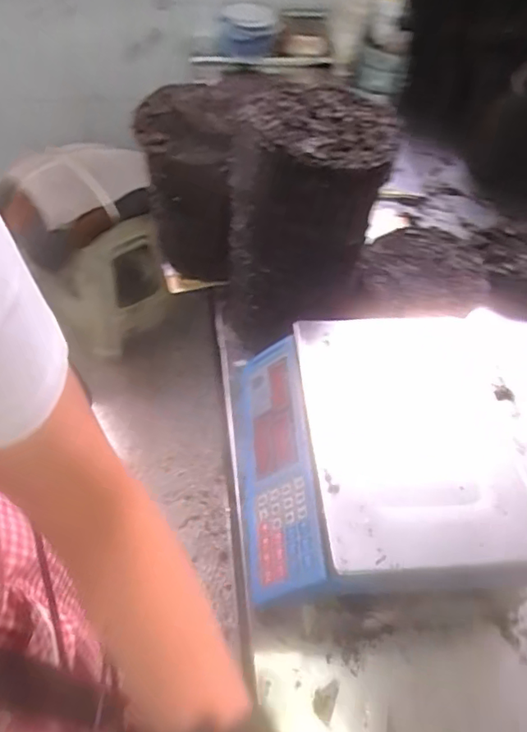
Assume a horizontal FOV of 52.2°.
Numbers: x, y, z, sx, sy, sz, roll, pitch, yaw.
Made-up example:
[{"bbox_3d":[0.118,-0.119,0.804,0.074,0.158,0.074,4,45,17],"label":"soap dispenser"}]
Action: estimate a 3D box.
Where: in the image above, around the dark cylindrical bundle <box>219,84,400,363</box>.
[{"bbox_3d":[0.053,-0.180,0.788,0.184,0.369,0.143,-18,53,-17],"label":"dark cylindrical bundle"}]

